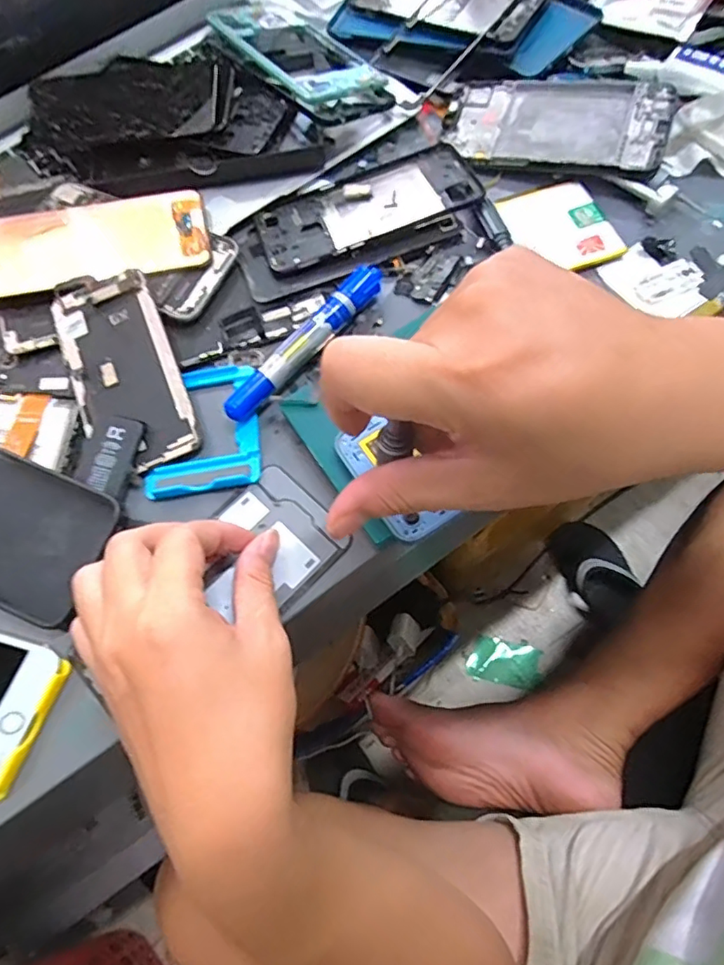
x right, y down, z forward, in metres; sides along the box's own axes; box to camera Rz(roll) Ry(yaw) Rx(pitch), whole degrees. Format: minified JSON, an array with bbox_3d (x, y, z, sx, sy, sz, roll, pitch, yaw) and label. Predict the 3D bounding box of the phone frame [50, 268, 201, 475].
[{"bbox_3d":[-0.153,-0.072,0.357,0.067,0.004,0.138,-22,75,0],"label":"phone frame"}]

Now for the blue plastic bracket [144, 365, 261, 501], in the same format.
[{"bbox_3d":[-0.099,-0.035,0.346,0.069,0.009,0.086,-7,66,4],"label":"blue plastic bracket"}]

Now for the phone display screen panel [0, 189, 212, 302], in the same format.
[{"bbox_3d":[-0.186,-0.169,0.385,0.152,0.005,0.074,-13,66,1],"label":"phone display screen panel"}]

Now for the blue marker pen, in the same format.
[{"bbox_3d":[-0.034,-0.090,0.352,0.018,0.013,0.135,36,75,19],"label":"blue marker pen"}]

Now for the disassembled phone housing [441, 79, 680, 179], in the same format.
[{"bbox_3d":[0.135,-0.257,0.397,0.153,0.007,0.077,15,79,20],"label":"disassembled phone housing"}]

